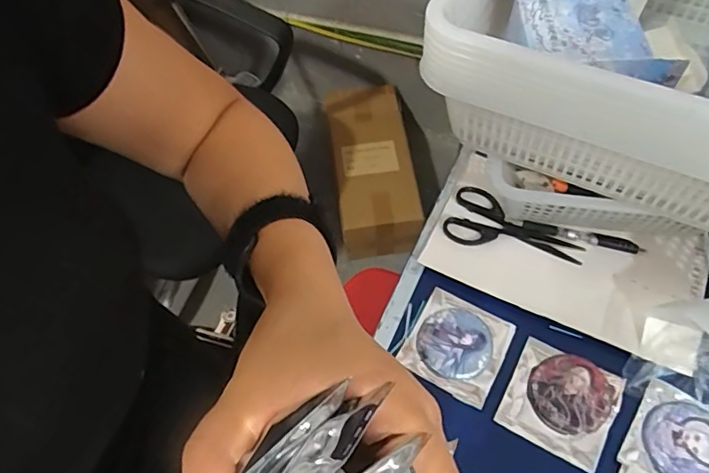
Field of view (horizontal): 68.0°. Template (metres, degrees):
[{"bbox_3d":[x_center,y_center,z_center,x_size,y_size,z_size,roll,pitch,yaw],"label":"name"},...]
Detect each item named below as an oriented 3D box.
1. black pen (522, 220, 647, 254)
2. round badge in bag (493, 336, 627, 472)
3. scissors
[{"bbox_3d":[0.251,0.000,0.579,0.126,0.007,0.013,11,60,11],"label":"black pen"},{"bbox_3d":[0.194,0.152,0.492,0.094,0.007,0.093,25,63,18],"label":"round badge in bag"},{"bbox_3d":[0.179,-0.007,0.588,0.147,0.004,0.075,20,62,16],"label":"scissors"}]

